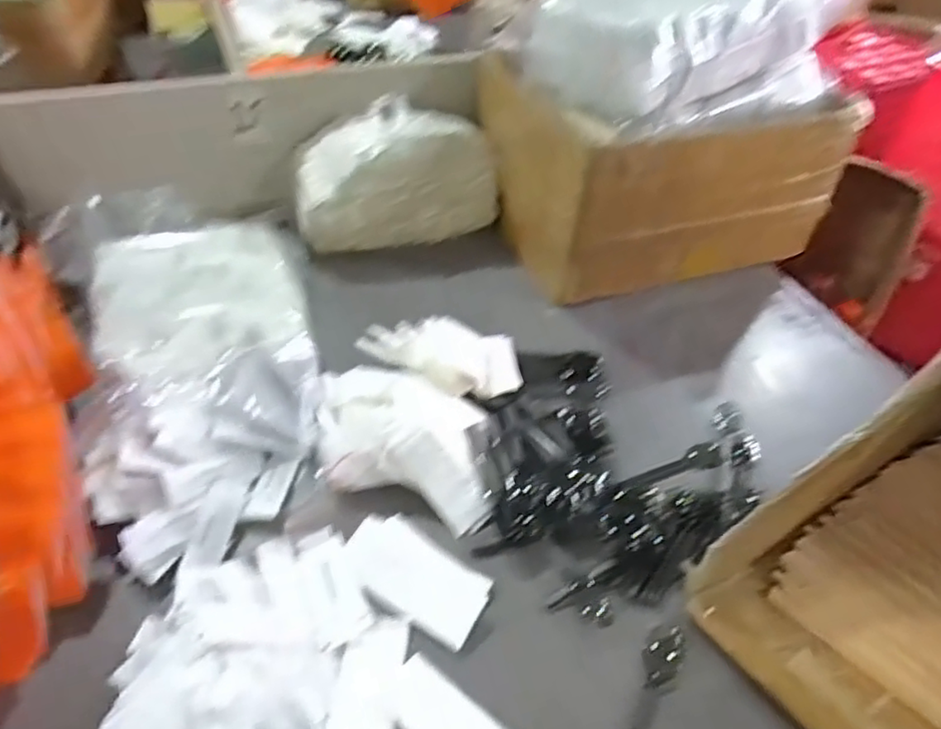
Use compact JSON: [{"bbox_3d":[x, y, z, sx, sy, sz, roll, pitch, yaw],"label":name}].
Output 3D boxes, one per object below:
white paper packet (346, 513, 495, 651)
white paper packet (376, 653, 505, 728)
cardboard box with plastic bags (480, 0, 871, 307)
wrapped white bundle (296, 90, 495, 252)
[{"bbox_3d":[-0.046,0.174,0.529,0.127,0.008,0.066,30,51,24],"label":"white paper packet"},{"bbox_3d":[-0.018,0.255,0.454,0.097,0.004,0.046,33,52,26],"label":"white paper packet"},{"bbox_3d":[0.246,-0.314,0.826,0.398,0.318,0.278,-13,47,-16],"label":"cardboard box with plastic bags"},{"bbox_3d":[-0.100,-0.260,0.867,0.271,0.179,0.091,-11,38,-12],"label":"wrapped white bundle"}]

